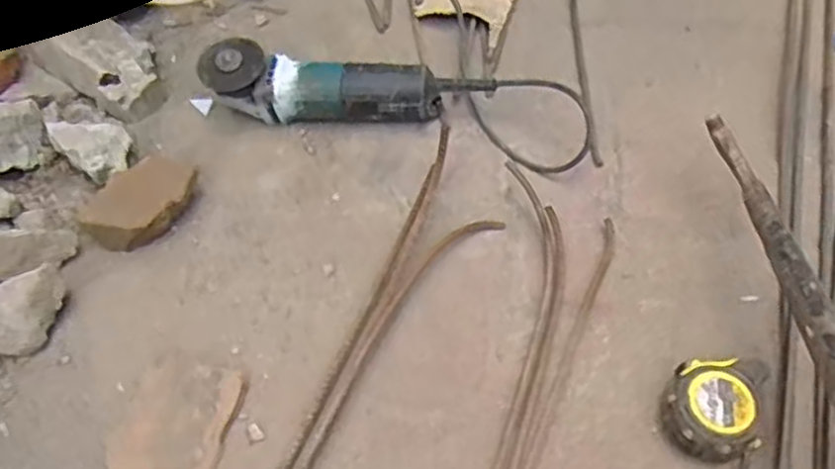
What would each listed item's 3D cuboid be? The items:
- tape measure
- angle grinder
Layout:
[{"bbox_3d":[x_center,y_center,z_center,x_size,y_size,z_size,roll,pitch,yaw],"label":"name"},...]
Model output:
[{"bbox_3d":[0.234,0.143,0.577,0.067,0.043,0.077,-7,54,-1],"label":"tape measure"},{"bbox_3d":[-0.104,-0.167,0.806,0.253,0.072,0.073,1,54,4],"label":"angle grinder"}]

